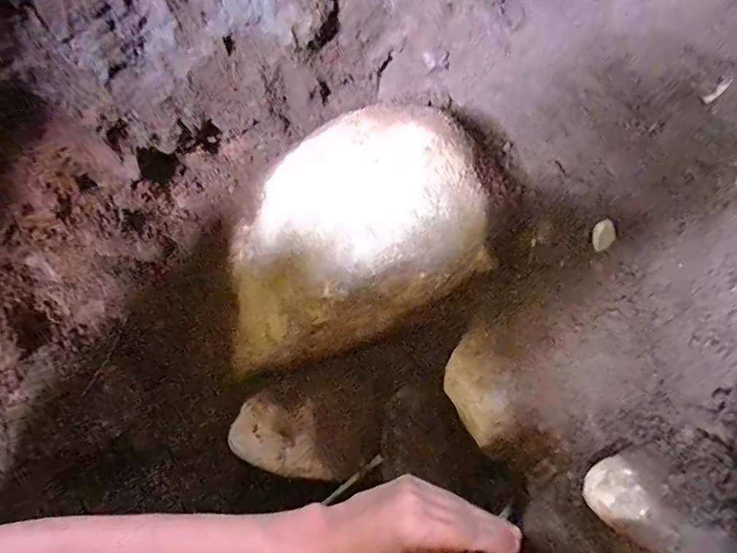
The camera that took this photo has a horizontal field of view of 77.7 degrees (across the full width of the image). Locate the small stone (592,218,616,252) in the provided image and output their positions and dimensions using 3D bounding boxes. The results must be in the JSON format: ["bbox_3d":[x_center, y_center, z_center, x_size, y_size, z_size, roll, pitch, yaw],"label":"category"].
[{"bbox_3d":[0.232,-0.041,0.452,0.013,0.023,0.024,-10,54,-10],"label":"small stone"}]

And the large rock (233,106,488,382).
[{"bbox_3d":[-0.026,-0.050,0.486,0.265,0.198,0.188,-12,54,-12],"label":"large rock"}]

